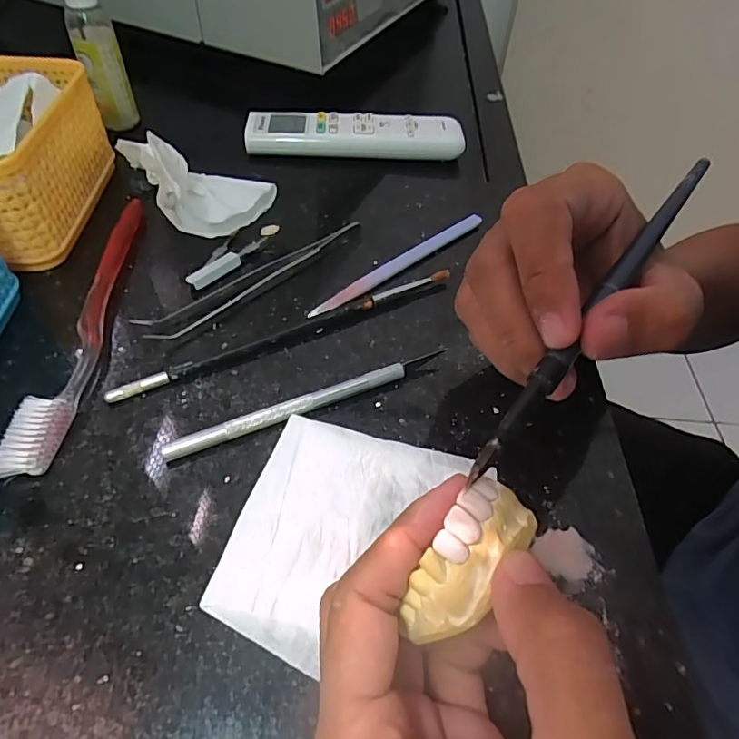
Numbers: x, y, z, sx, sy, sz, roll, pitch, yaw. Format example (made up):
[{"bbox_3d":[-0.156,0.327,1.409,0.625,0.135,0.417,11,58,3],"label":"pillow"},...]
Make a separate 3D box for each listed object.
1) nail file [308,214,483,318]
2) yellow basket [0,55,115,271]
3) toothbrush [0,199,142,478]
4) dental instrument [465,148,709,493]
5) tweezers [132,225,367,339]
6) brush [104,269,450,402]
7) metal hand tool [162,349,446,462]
[{"bbox_3d":[0.020,-0.065,0.304,0.136,0.005,0.010,-32,60,-26],"label":"nail file"},{"bbox_3d":[-0.236,-0.123,0.293,0.128,0.063,0.129,2,51,-2],"label":"yellow basket"},{"bbox_3d":[-0.142,-0.030,0.265,0.021,0.013,0.188,2,51,-2],"label":"toothbrush"},{"bbox_3d":[0.081,-0.026,0.171,0.007,0.004,0.164,33,66,24],"label":"dental instrument"},{"bbox_3d":[-0.063,-0.053,0.288,0.139,0.009,0.021,-30,59,-25],"label":"tweezers"},{"bbox_3d":[-0.039,-0.023,0.267,0.187,0.007,0.011,-22,56,-20],"label":"brush"},{"bbox_3d":[-0.027,0.015,0.236,0.133,0.007,0.007,-19,55,-18],"label":"metal hand tool"}]

